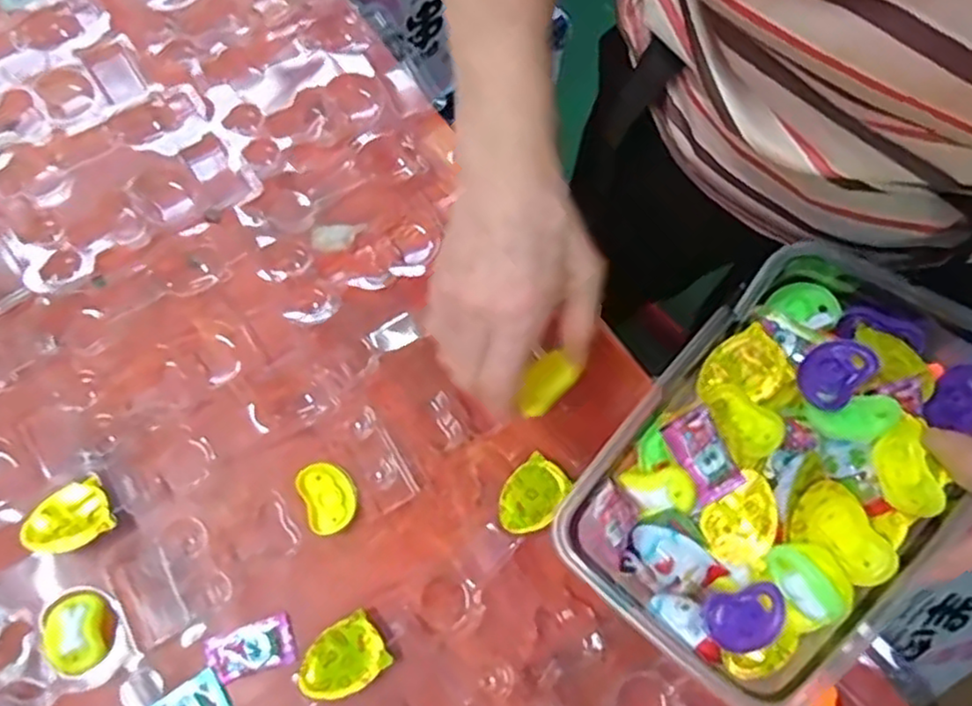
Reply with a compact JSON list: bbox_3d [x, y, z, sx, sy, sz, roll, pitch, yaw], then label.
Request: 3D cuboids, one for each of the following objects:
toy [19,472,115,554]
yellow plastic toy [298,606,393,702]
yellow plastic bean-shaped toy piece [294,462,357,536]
[{"bbox_3d":[-0.268,0.106,0.443,0.051,0.013,0.039,-29,74,-11],"label":"toy"},{"bbox_3d":[-0.087,0.188,0.426,0.051,0.019,0.039,-37,76,-13],"label":"yellow plastic toy"},{"bbox_3d":[-0.104,0.095,0.462,0.034,0.008,0.046,-26,73,-11],"label":"yellow plastic bean-shaped toy piece"}]

